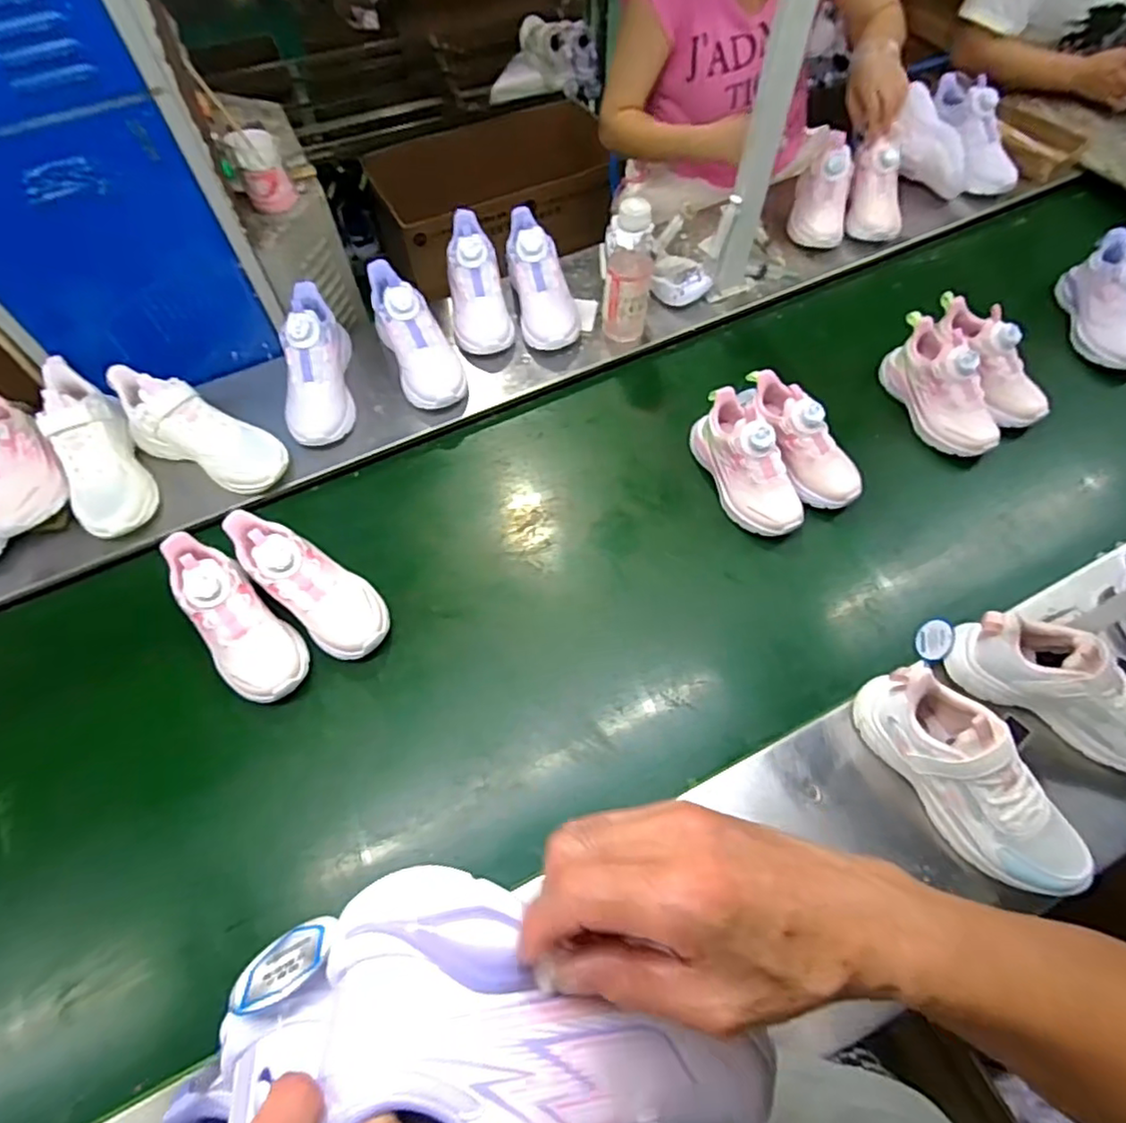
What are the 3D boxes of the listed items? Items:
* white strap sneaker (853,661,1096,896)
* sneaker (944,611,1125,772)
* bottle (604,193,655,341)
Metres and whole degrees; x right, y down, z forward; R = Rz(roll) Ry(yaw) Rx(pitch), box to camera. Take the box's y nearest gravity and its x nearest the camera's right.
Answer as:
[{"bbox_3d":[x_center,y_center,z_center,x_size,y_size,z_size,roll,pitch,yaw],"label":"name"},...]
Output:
[{"bbox_3d":[0.378,0.203,0.586,0.078,0.105,0.226,-32,68,-11],"label":"white strap sneaker"},{"bbox_3d":[0.507,0.124,0.611,0.218,0.091,0.086,30,71,15],"label":"sneaker"},{"bbox_3d":[0.087,-0.388,0.851,0.067,0.192,0.060,6,67,6],"label":"bottle"}]

